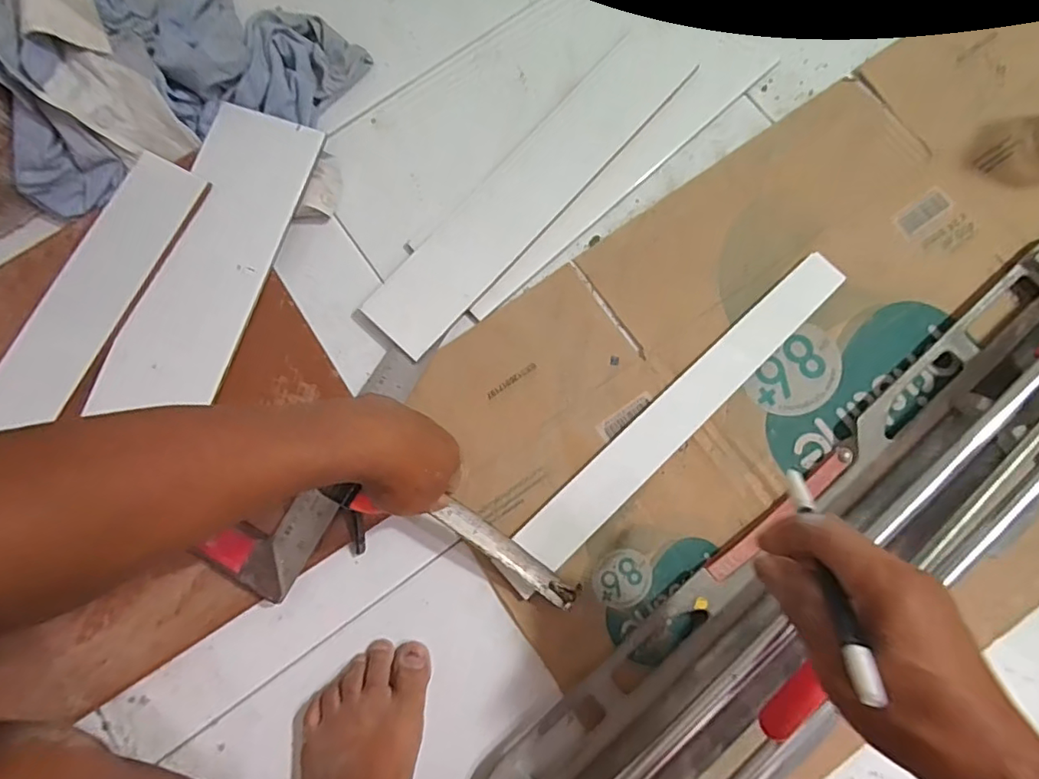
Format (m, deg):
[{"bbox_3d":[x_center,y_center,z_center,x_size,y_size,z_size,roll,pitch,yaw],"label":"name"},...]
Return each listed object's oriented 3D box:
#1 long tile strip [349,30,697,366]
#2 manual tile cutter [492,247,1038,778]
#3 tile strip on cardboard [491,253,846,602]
[{"bbox_3d":[0.010,-0.191,0.537,0.078,0.012,0.387,42,83,8],"label":"long tile strip"},{"bbox_3d":[0.270,0.123,0.422,0.741,0.096,0.150,-41,81,-6],"label":"manual tile cutter"},{"bbox_3d":[0.135,0.026,0.489,0.388,0.013,0.046,-43,81,-6],"label":"tile strip on cardboard"}]

